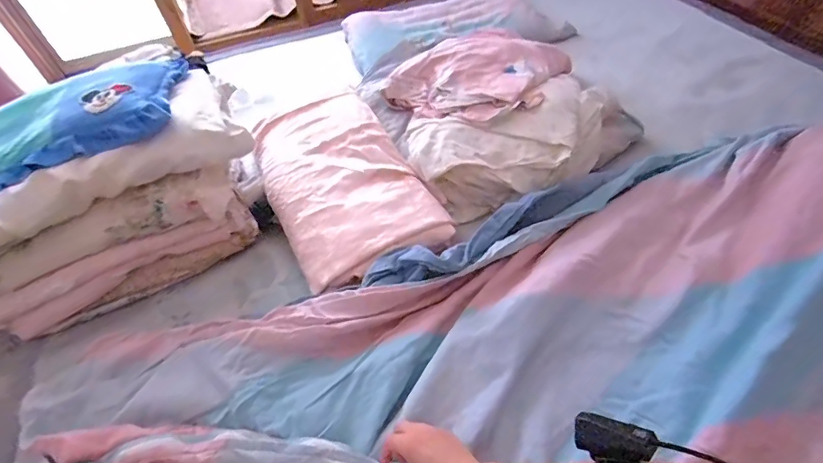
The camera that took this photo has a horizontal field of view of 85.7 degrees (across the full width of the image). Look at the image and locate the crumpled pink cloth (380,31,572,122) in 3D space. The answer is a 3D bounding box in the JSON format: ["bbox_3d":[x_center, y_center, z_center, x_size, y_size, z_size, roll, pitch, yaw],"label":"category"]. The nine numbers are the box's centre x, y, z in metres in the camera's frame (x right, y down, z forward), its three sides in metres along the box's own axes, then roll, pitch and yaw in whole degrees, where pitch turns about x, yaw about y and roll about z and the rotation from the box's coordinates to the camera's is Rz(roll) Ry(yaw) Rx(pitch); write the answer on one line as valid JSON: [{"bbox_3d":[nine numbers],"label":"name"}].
[{"bbox_3d":[0.162,-0.364,1.037,0.376,0.102,0.379,28,58,27],"label":"crumpled pink cloth"}]

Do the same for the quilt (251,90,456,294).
[{"bbox_3d":[-0.147,-0.114,0.909,0.287,0.072,0.484,-25,51,-15],"label":"quilt"}]

